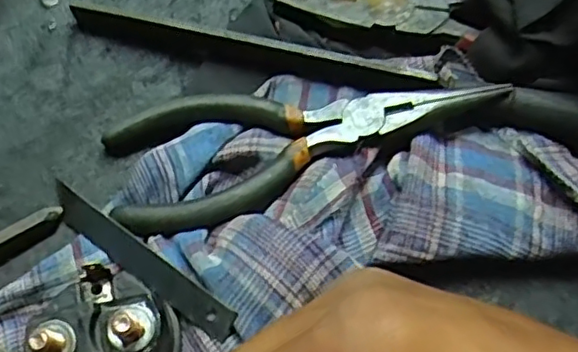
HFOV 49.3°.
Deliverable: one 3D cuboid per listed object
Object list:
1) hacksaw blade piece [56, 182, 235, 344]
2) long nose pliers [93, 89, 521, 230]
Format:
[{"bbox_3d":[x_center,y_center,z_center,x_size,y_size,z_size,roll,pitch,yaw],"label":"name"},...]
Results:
[{"bbox_3d":[-0.054,0.029,0.225,0.087,0.004,0.012,33,103,21],"label":"hacksaw blade piece"},{"bbox_3d":[0.004,-0.019,0.234,0.143,0.013,0.050,-13,67,-8],"label":"long nose pliers"}]

